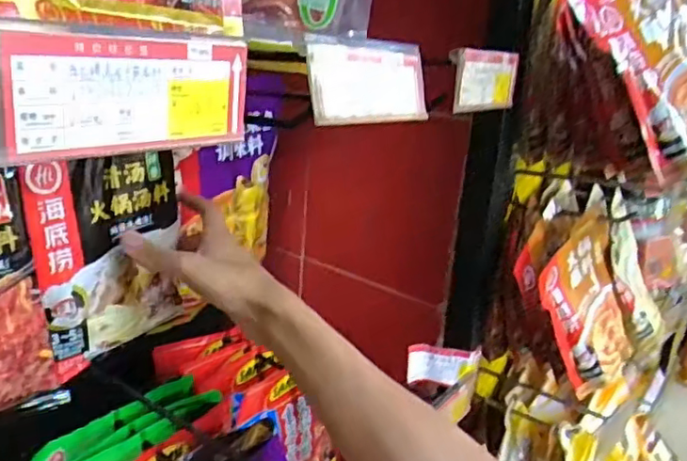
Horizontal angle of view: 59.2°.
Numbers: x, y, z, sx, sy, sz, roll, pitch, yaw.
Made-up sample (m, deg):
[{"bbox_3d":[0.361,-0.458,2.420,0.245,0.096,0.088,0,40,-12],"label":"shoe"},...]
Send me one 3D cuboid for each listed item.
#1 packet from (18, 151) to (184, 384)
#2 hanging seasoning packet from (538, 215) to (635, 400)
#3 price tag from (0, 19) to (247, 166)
[{"bbox_3d":[-0.191,0.022,0.507,0.026,0.165,0.135,14,21,26],"label":"packet"},{"bbox_3d":[0.242,0.076,0.584,0.105,0.167,0.023,-33,19,-29],"label":"hanging seasoning packet"},{"bbox_3d":[-0.072,-0.048,0.211,0.004,0.041,0.100,18,22,34],"label":"price tag"}]

